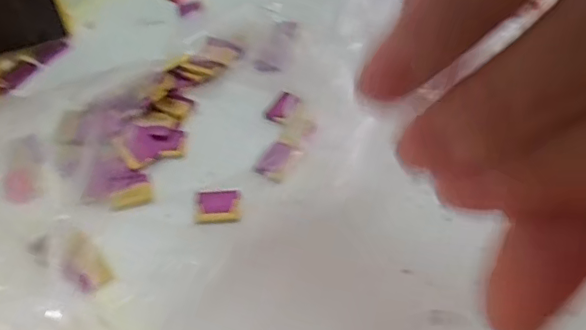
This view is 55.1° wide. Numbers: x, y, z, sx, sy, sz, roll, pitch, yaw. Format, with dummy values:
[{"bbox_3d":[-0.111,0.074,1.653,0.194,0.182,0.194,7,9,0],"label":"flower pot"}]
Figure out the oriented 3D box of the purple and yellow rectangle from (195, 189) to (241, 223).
[{"bbox_3d":[-0.067,0.035,0.501,0.039,0.005,0.036,-4,53,-1],"label":"purple and yellow rectangle"}]

